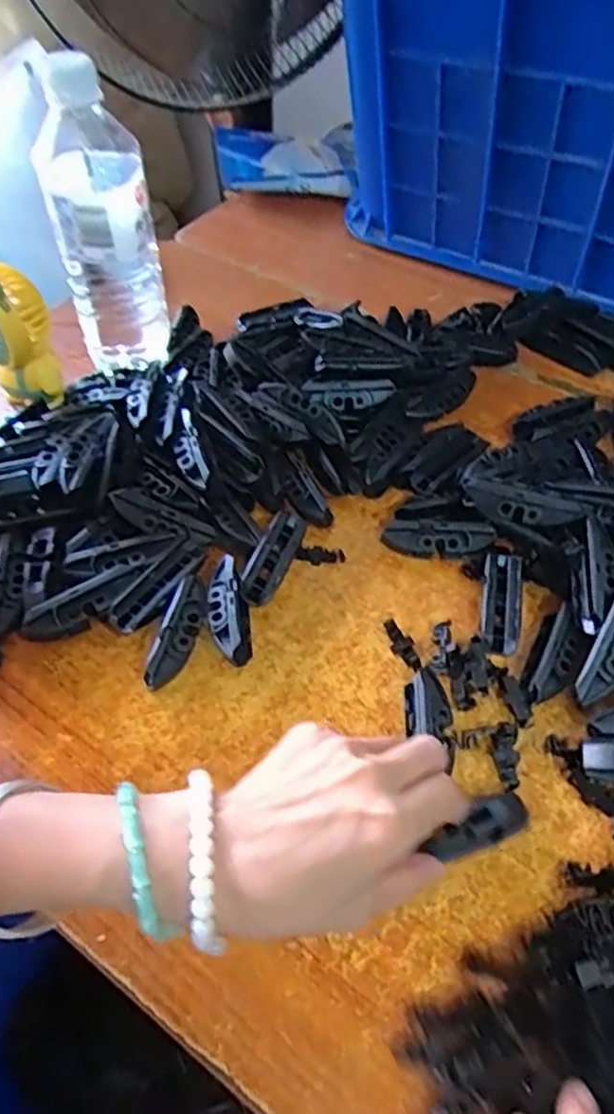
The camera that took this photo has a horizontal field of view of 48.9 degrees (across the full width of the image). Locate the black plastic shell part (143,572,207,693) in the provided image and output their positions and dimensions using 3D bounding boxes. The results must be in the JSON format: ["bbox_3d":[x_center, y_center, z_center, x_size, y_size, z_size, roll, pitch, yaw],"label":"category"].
[{"bbox_3d":[-0.073,0.043,0.393,0.020,0.022,0.067,10,52,7],"label":"black plastic shell part"}]

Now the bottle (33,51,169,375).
[{"bbox_3d":[-0.146,-0.241,0.476,0.067,0.173,0.068,-10,52,-8],"label":"bottle"}]

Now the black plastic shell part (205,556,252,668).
[{"bbox_3d":[-0.047,0.032,0.401,0.024,0.021,0.065,-6,52,-5],"label":"black plastic shell part"}]

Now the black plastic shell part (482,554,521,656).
[{"bbox_3d":[0.116,0.029,0.409,0.021,0.015,0.070,11,52,8],"label":"black plastic shell part"}]

